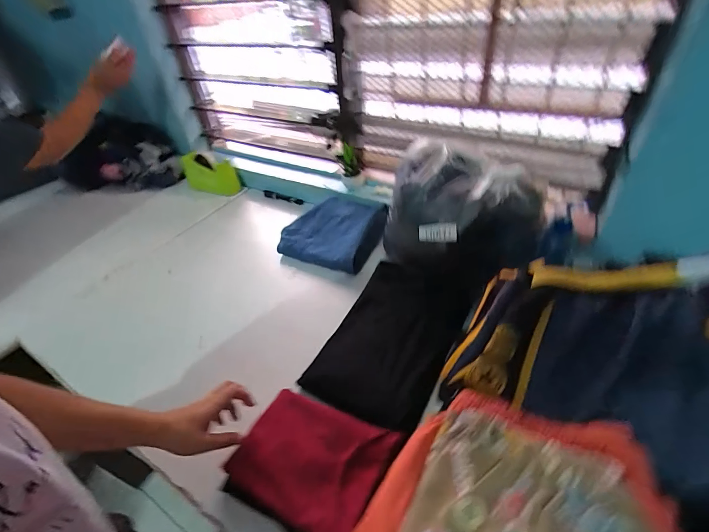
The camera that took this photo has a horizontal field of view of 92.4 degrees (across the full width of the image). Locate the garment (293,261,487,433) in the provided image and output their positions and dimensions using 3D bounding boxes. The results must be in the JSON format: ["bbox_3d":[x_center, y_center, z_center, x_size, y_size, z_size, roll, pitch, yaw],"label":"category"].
[{"bbox_3d":[0.076,0.111,0.595,0.198,0.017,0.322,19,57,29],"label":"garment"}]

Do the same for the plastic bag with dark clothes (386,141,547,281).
[{"bbox_3d":[0.192,-0.102,0.658,0.253,0.192,0.190,2,41,11],"label":"plastic bag with dark clothes"}]

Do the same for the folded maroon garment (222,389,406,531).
[{"bbox_3d":[-0.057,0.255,0.454,0.187,0.025,0.143,18,46,27],"label":"folded maroon garment"}]

